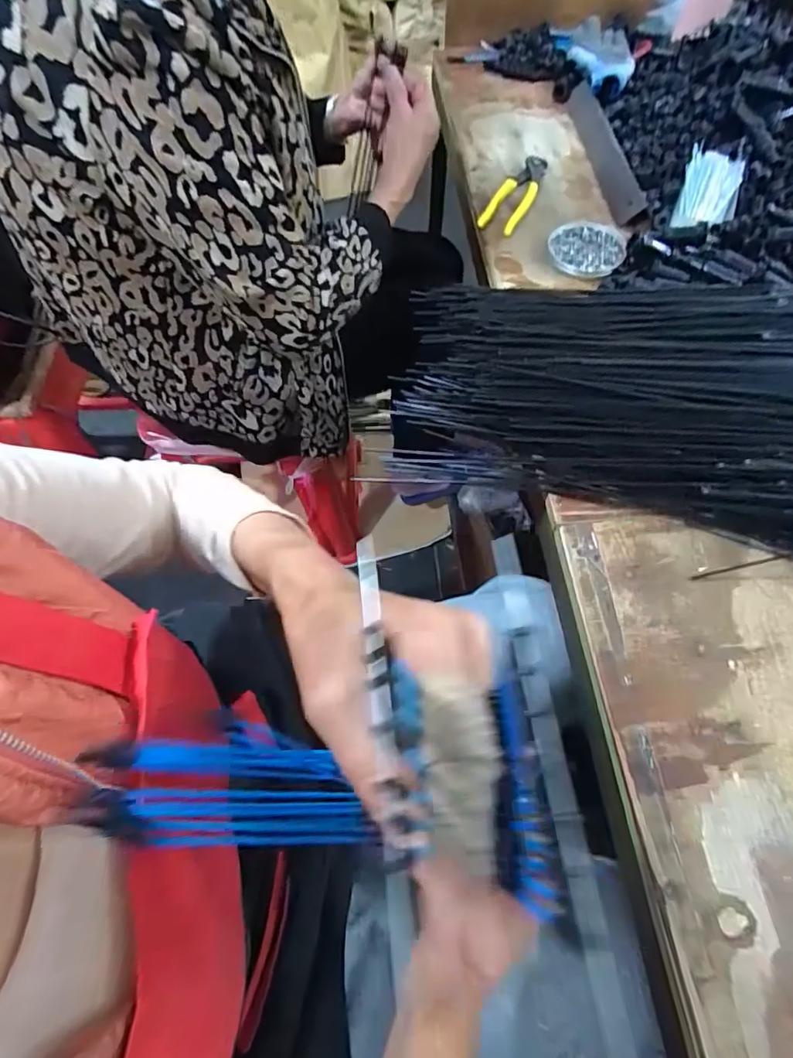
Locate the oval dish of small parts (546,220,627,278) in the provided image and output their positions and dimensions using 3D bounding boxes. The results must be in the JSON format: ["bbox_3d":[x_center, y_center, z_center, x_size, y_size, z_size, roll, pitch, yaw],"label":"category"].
[{"bbox_3d":[0.229,-0.338,0.587,0.087,0.014,0.098,16,64,7],"label":"oval dish of small parts"}]

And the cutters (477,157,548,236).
[{"bbox_3d":[0.157,-0.439,0.637,0.046,0.015,0.166,25,66,11],"label":"cutters"}]

